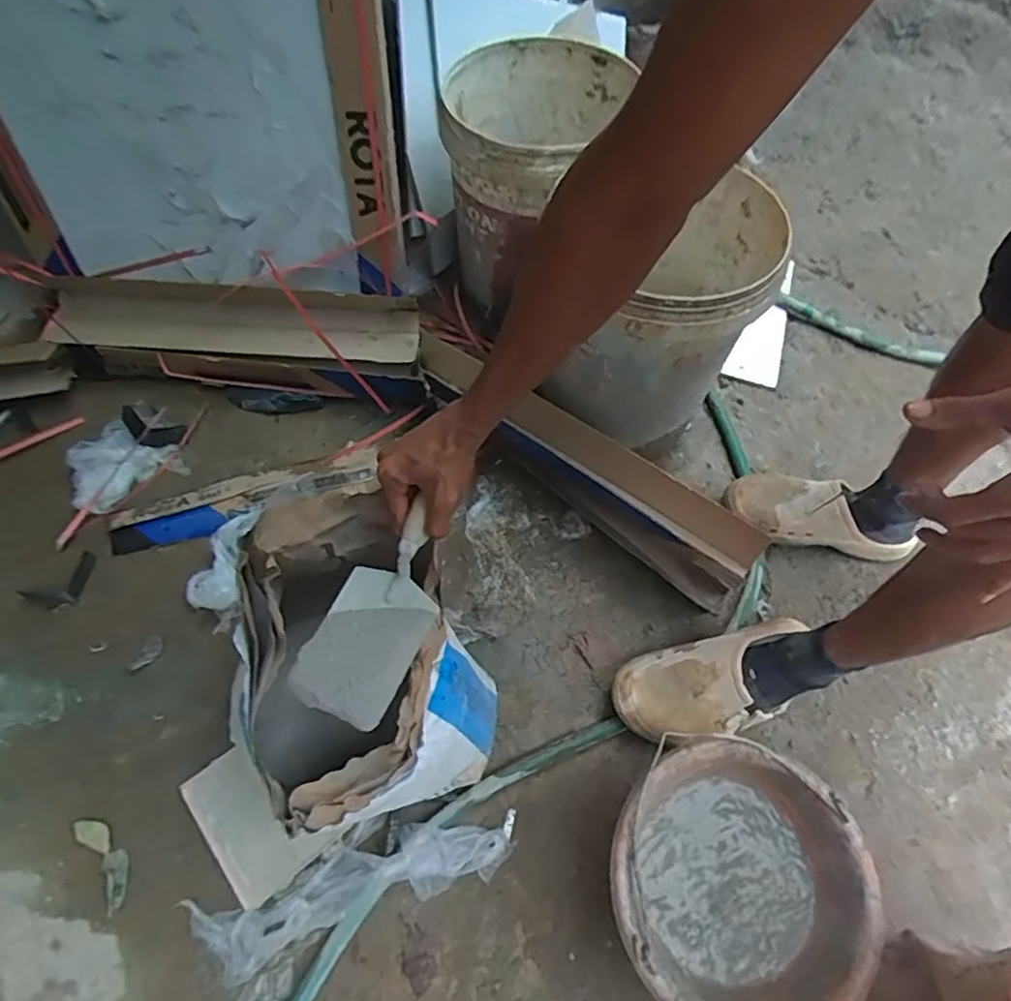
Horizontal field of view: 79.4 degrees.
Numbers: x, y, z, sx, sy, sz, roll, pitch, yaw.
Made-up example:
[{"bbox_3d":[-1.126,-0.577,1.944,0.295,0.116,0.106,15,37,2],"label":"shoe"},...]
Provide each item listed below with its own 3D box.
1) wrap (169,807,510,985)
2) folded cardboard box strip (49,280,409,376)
[{"bbox_3d":[-0.163,0.431,0.683,0.357,0.037,0.078,-15,62,-12],"label":"wrap"},{"bbox_3d":[-0.437,-0.290,0.978,0.581,0.071,0.121,5,60,1],"label":"folded cardboard box strip"}]

